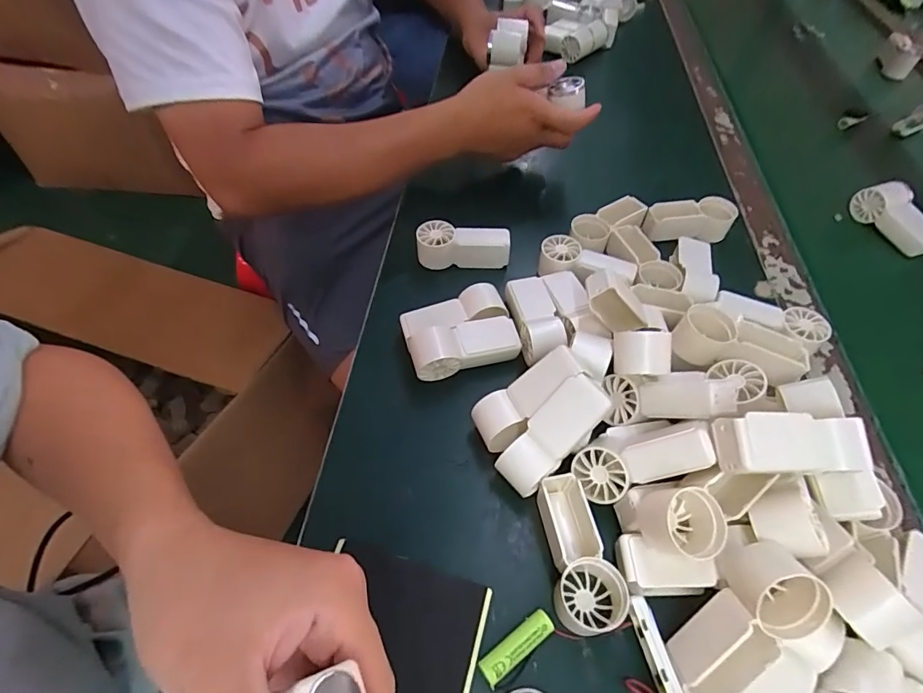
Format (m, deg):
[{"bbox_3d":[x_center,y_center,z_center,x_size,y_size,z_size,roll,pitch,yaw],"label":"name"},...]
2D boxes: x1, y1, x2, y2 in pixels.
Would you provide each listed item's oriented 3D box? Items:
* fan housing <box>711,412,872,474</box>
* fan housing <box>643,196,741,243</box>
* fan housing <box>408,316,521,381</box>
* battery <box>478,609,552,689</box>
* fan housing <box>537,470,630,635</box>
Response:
[{"bbox_3d":[0.196,0.058,0.285,0.084,0.025,0.034,1,74,-8],"label":"fan housing"},{"bbox_3d":[0.250,-0.138,0.521,0.094,0.031,0.035,-5,54,-6],"label":"fan housing"},{"bbox_3d":[0.004,0.002,0.412,0.093,0.040,0.033,-13,55,-12],"label":"fan housing"},{"bbox_3d":[0.034,0.182,0.288,0.050,0.014,0.015,-31,60,-23],"label":"battery"},{"bbox_3d":[0.078,0.134,0.314,0.038,0.029,0.093,-5,54,-6],"label":"fan housing"}]

